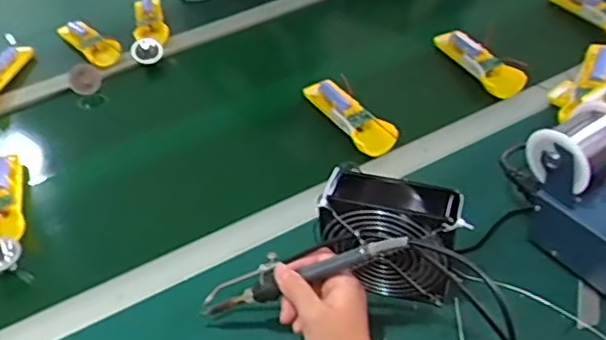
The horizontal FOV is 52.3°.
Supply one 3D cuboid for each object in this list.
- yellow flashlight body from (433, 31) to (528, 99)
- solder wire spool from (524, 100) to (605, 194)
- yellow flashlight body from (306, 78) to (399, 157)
[{"bbox_3d":[0.244,-0.153,0.857,0.047,0.028,0.163,-16,43,-11],"label":"yellow flashlight body"},{"bbox_3d":[0.262,-0.024,0.574,0.083,0.057,0.064,-26,45,-21],"label":"solder wire spool"},{"bbox_3d":[0.060,-0.074,0.804,0.045,0.030,0.159,-22,44,-17],"label":"yellow flashlight body"}]

